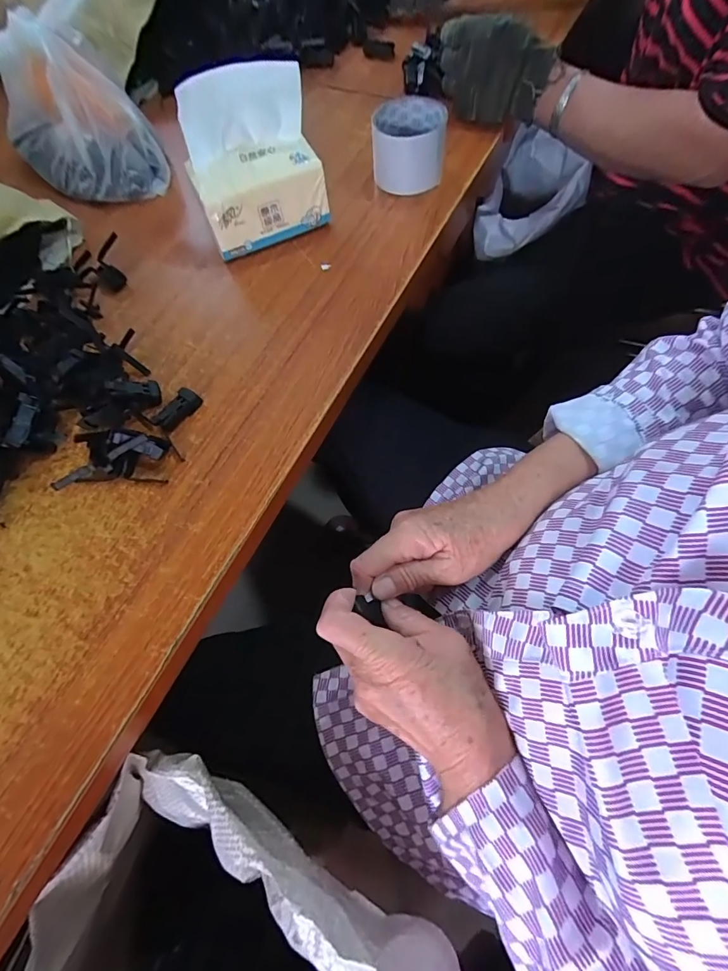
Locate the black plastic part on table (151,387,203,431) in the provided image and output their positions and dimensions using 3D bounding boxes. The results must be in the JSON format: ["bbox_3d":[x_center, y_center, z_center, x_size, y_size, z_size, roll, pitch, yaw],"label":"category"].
[{"bbox_3d":[-0.174,-0.070,0.397,0.019,0.015,0.046,30,71,16],"label":"black plastic part on table"}]

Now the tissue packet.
[{"bbox_3d":[-0.118,-0.341,0.451,0.131,0.139,0.085,-23,66,-7],"label":"tissue packet"}]

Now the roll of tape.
[{"bbox_3d":[0.052,-0.405,0.506,0.081,0.070,0.080,-1,65,3],"label":"roll of tape"}]

